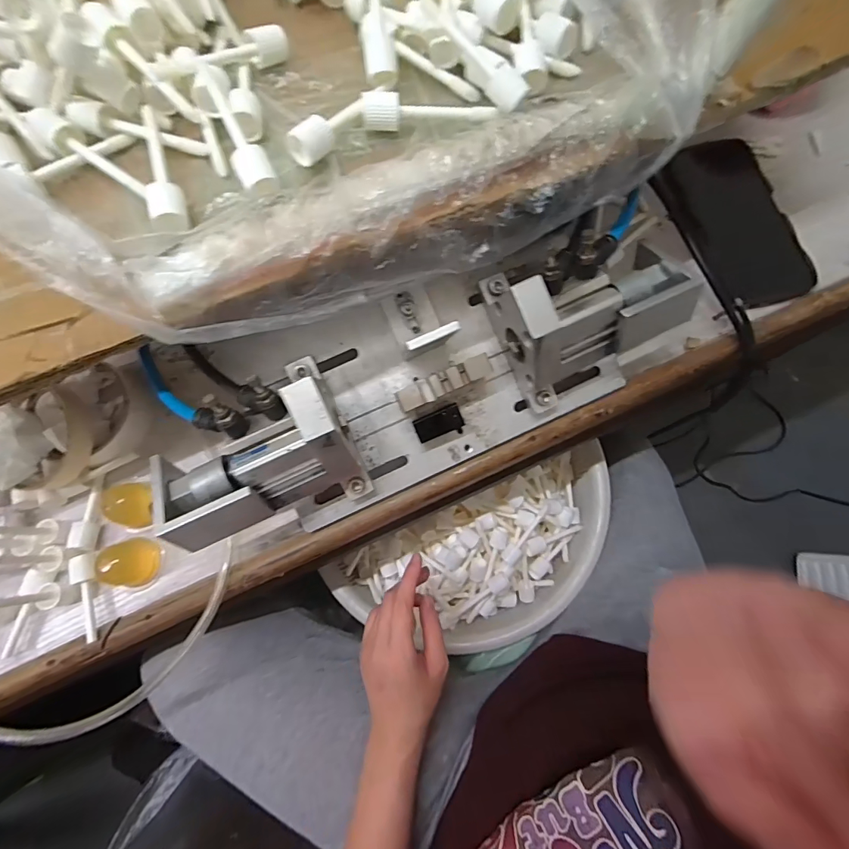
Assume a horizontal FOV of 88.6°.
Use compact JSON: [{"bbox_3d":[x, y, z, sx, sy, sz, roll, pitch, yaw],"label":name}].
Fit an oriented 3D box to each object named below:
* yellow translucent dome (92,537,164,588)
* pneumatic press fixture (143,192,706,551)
[{"bbox_3d":[-0.224,0.106,0.332,0.030,0.033,0.036,-8,76,0],"label":"yellow translucent dome"},{"bbox_3d":[0.000,-0.035,0.315,0.377,0.101,0.146,-18,76,-2],"label":"pneumatic press fixture"}]

